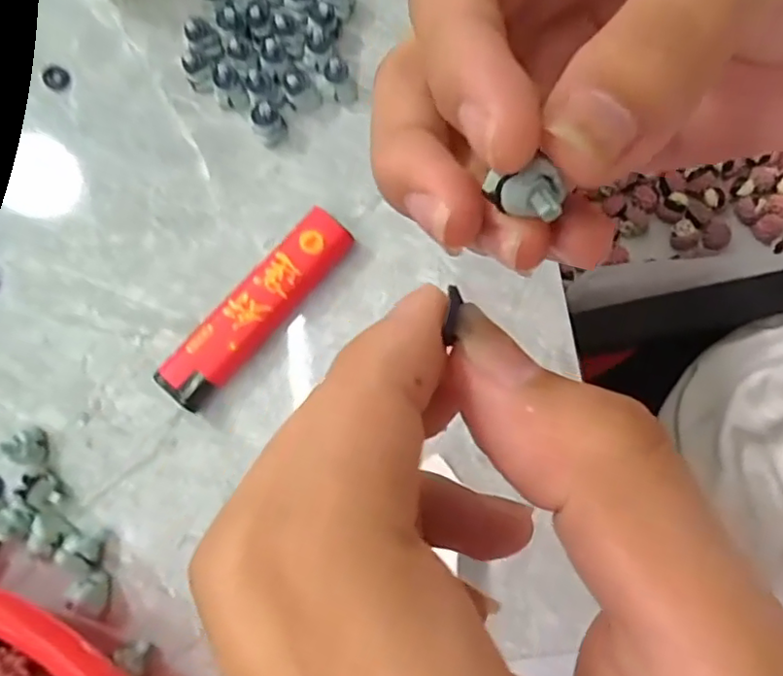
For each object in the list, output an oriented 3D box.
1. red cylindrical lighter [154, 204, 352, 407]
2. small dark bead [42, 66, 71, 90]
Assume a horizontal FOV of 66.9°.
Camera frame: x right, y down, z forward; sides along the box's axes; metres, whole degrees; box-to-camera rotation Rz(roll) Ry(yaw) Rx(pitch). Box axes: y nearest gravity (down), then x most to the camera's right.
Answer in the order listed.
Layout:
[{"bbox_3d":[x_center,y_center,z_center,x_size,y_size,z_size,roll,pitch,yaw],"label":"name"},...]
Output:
[{"bbox_3d":[-0.044,-0.010,0.197,0.020,0.011,0.077,43,84,9],"label":"red cylindrical lighter"},{"bbox_3d":[-0.126,-0.098,0.222,0.011,0.004,0.009,43,82,10],"label":"small dark bead"}]

